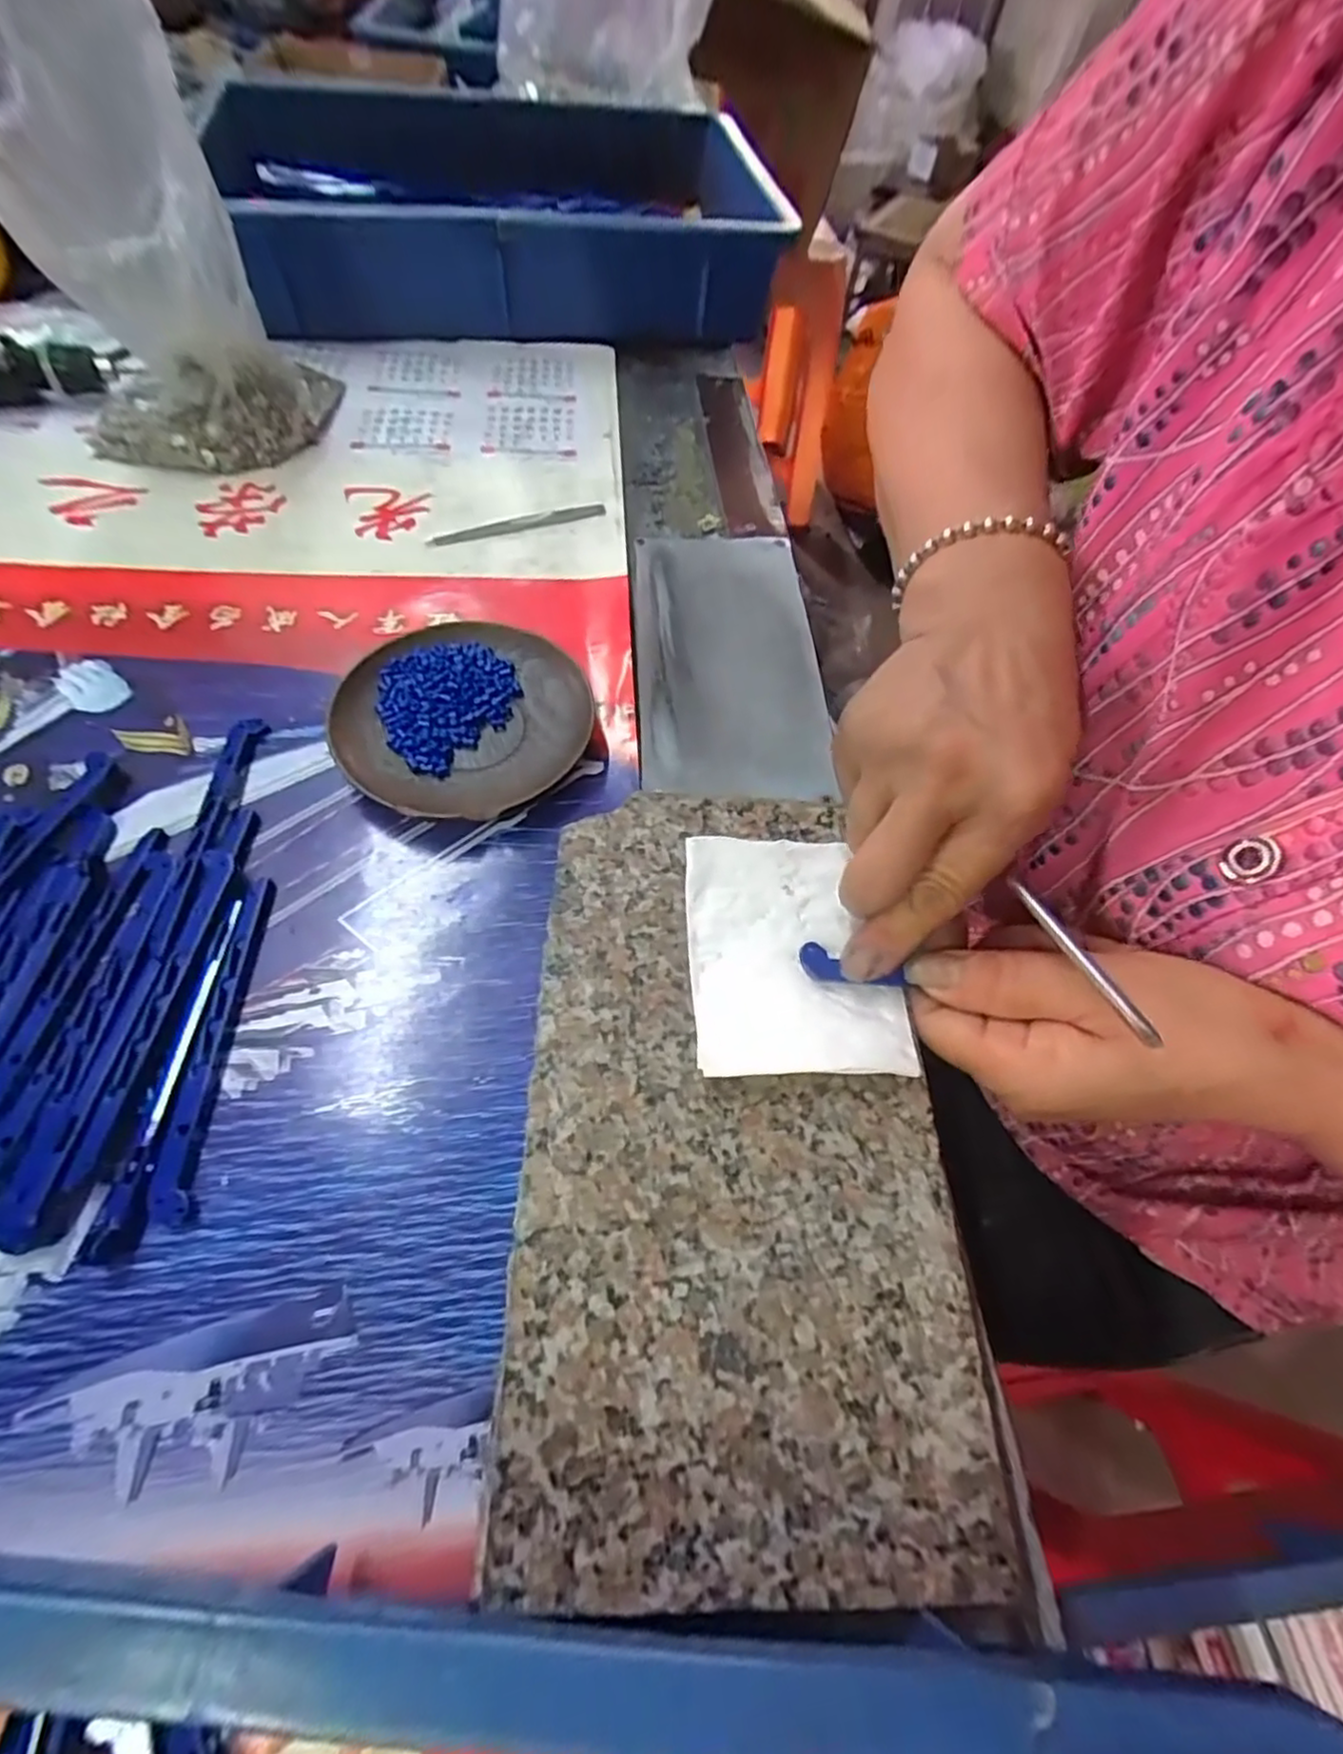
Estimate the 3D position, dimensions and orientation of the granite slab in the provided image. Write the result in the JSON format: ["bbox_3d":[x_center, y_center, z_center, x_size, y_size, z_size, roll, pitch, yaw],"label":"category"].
[{"bbox_3d":[0.020,0.077,0.232,0.132,0.024,0.238,2,59,-4],"label":"granite slab"}]

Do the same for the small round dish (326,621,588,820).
[{"bbox_3d":[-0.095,-0.072,0.314,0.110,0.017,0.112,0,59,-5],"label":"small round dish"}]

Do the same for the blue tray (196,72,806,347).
[{"bbox_3d":[-0.143,-0.553,0.557,0.397,0.078,0.354,-11,61,-11],"label":"blue tray"}]

